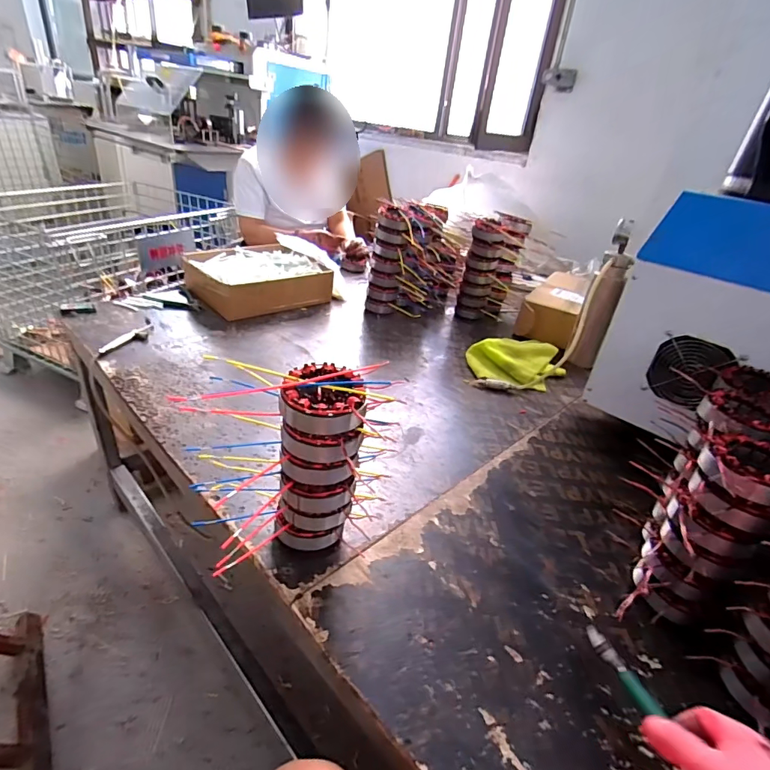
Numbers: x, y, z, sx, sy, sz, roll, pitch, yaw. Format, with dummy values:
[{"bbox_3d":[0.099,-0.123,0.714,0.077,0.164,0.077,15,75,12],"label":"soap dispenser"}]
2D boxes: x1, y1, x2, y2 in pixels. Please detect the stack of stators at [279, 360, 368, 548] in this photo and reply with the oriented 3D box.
[{"bbox_3d":[-0.073,0.098,0.506,0.082,0.231,0.073,9,31,3],"label":"stack of stators"}]

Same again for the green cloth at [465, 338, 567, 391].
[{"bbox_3d":[0.306,-0.059,1.030,0.226,0.046,0.179,7,31,-1],"label":"green cloth"}]

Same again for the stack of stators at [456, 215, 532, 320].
[{"bbox_3d":[0.299,-0.321,1.231,0.130,0.251,0.162,17,33,16],"label":"stack of stators"}]

